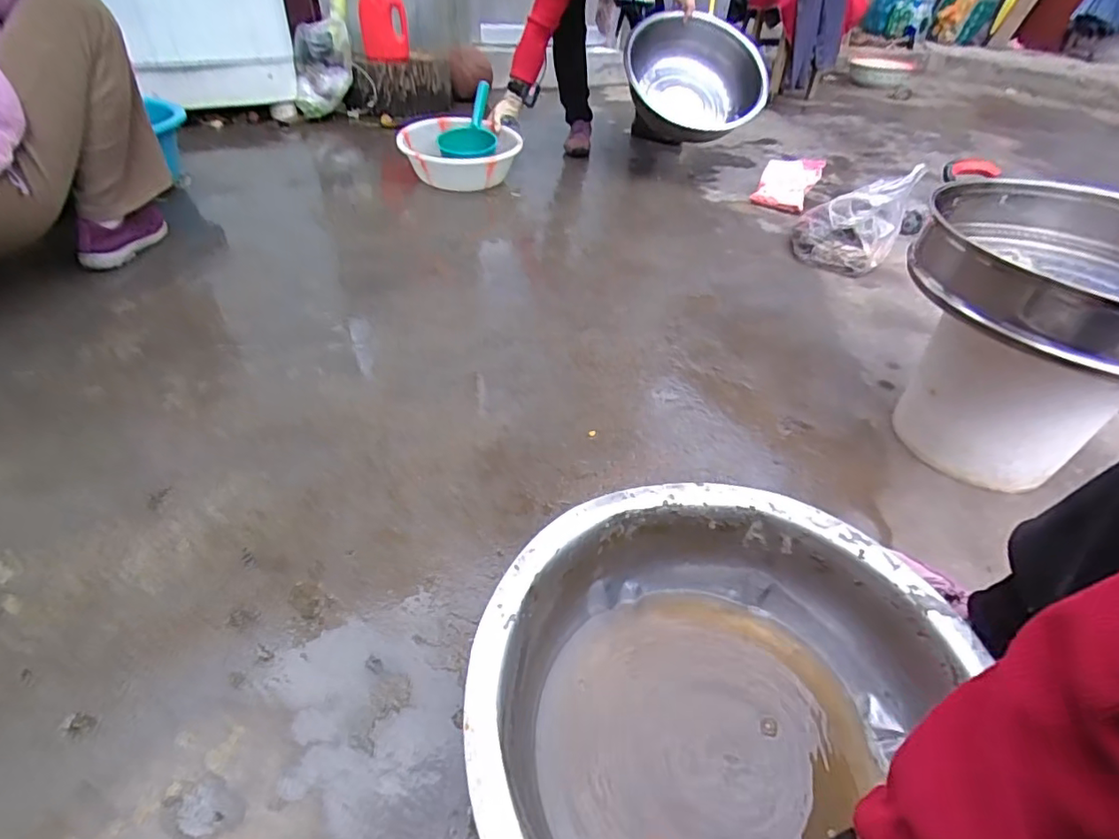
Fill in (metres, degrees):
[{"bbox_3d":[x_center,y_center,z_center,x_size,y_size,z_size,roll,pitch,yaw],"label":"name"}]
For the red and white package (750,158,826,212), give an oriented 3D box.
[{"bbox_3d":[0.687,-0.712,1.685,0.146,0.111,0.192,26,43,22],"label":"red and white package"}]

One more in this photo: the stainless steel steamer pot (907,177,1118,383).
[{"bbox_3d":[0.658,-0.192,0.711,0.355,0.109,0.371,4,40,-3],"label":"stainless steel steamer pot"}]

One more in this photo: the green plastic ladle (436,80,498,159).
[{"bbox_3d":[-0.267,-0.836,1.607,0.163,0.189,0.245,2,40,-5],"label":"green plastic ladle"}]

